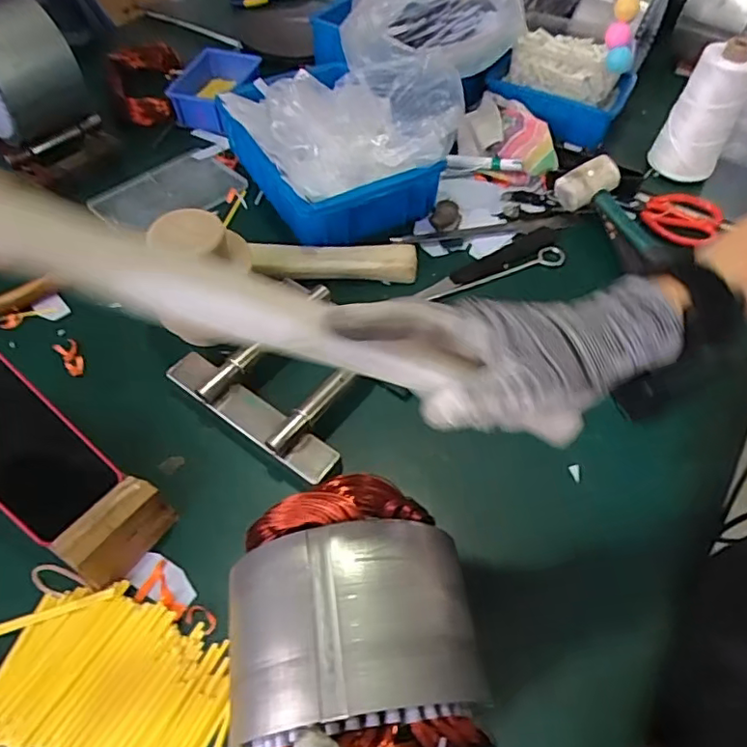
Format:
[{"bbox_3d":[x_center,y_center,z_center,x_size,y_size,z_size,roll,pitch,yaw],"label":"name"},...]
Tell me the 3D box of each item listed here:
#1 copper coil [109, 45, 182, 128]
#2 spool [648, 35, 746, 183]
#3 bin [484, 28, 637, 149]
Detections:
[{"bbox_3d":[-0.354,-0.451,0.894,0.094,0.060,0.151,-5,55,-7],"label":"copper coil"},{"bbox_3d":[0.452,-0.365,0.792,0.082,0.168,0.084,18,44,9],"label":"spool"},{"bbox_3d":[0.283,-0.424,0.863,0.162,0.095,0.166,-35,61,-24],"label":"bin"}]

